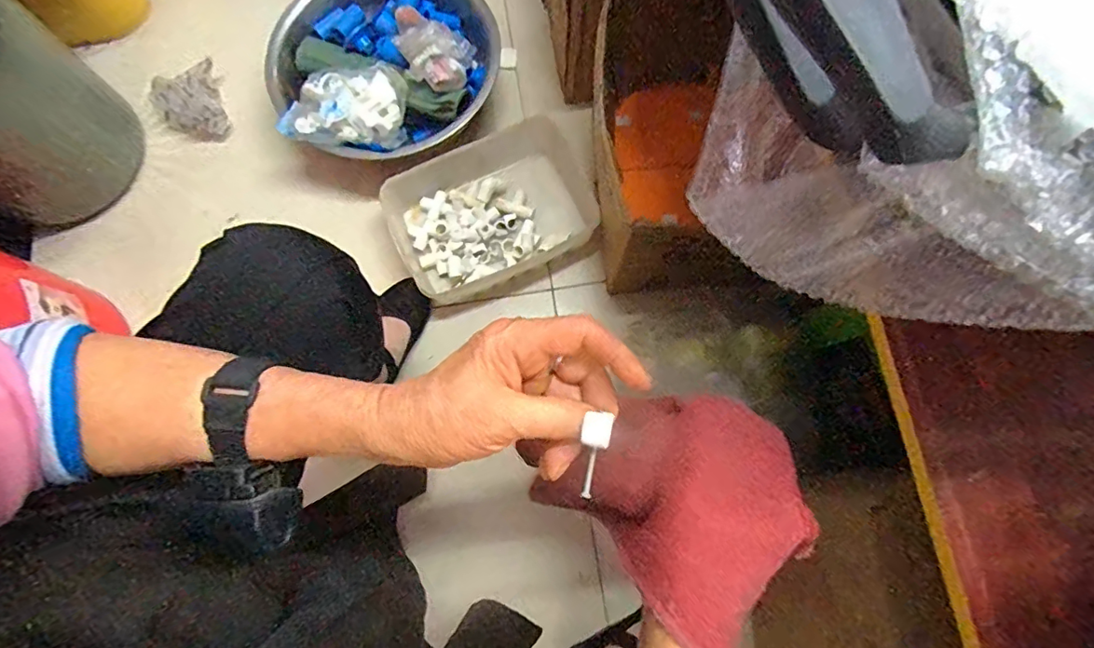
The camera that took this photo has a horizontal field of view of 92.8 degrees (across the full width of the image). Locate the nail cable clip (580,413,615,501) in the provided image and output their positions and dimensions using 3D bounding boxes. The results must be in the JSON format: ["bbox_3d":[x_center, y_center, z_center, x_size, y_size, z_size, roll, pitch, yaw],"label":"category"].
[{"bbox_3d":[0.024,0.068,0.267,0.015,0.011,0.043,5,108,1],"label":"nail cable clip"}]

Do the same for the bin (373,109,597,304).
[{"bbox_3d":[-0.072,-0.170,0.828,0.318,0.131,0.200,-25,79,-6],"label":"bin"}]

